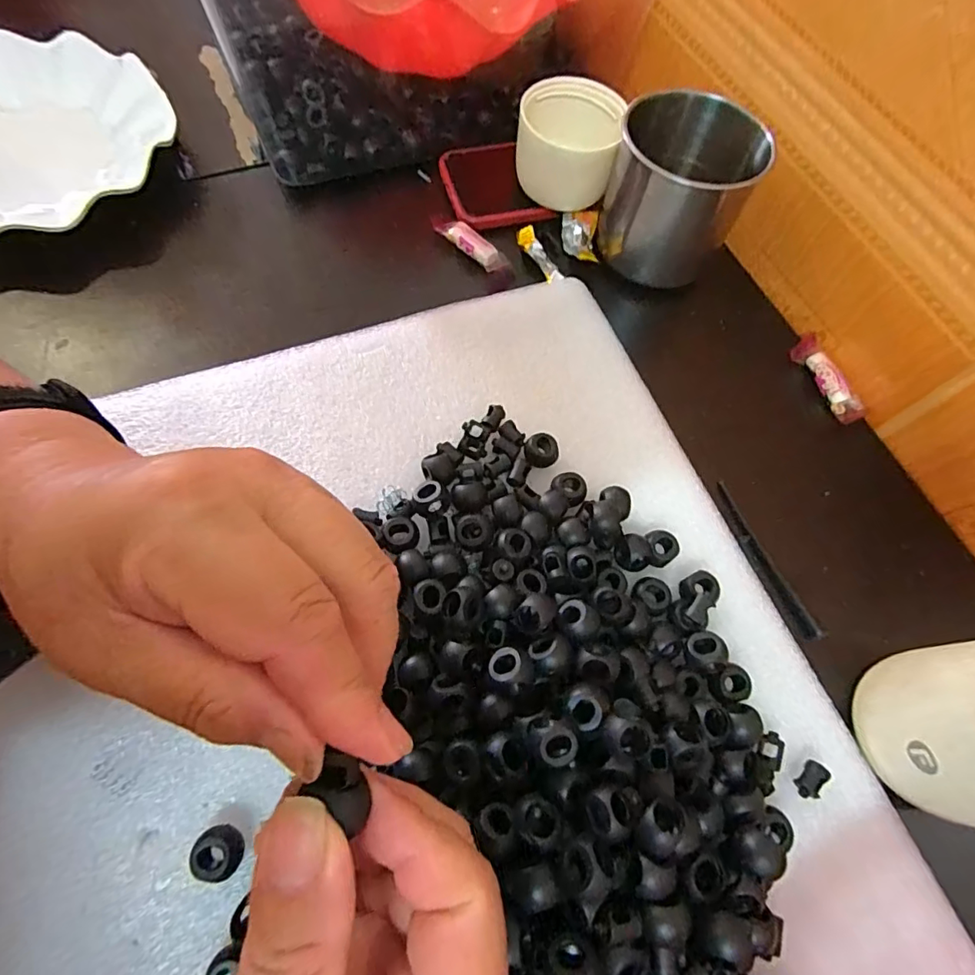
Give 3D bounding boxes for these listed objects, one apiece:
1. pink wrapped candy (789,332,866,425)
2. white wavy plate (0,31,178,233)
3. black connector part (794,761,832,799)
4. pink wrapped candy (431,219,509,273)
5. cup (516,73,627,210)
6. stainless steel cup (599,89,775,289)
[{"bbox_3d":[0.204,-0.066,0.318,0.013,0.010,0.060,-15,69,-10],"label":"pink wrapped candy"},{"bbox_3d":[-0.292,-0.216,0.332,0.171,0.039,0.179,2,67,-4],"label":"white wavy plate"},{"bbox_3d":[0.137,0.124,0.223,0.010,0.007,0.014,41,70,13],"label":"black connector part"},{"bbox_3d":[-0.012,-0.158,0.339,0.053,0.009,0.015,37,69,11],"label":"pink wrapped candy"},{"bbox_3d":[0.052,-0.220,0.341,0.061,0.049,0.067,13,67,1],"label":"cup"},{"bbox_3d":[0.114,-0.183,0.319,0.080,0.069,0.071,13,67,1],"label":"stainless steel cup"}]

